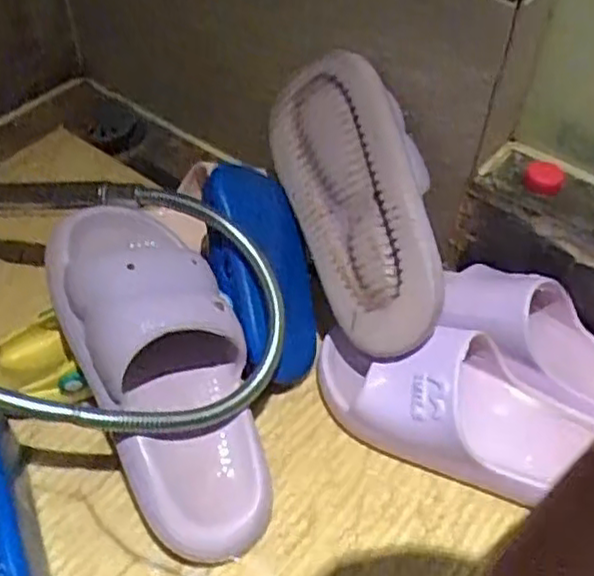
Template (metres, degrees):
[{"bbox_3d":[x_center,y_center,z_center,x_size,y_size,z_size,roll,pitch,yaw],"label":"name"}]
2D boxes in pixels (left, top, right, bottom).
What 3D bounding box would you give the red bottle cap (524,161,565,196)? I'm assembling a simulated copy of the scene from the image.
[{"bbox_3d":[0.206,-0.092,0.586,0.032,0.015,0.032,3,47,-3],"label":"red bottle cap"}]

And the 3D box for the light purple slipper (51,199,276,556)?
[{"bbox_3d":[-0.088,0.052,0.485,0.106,0.079,0.257,-20,80,-19],"label":"light purple slipper"}]

